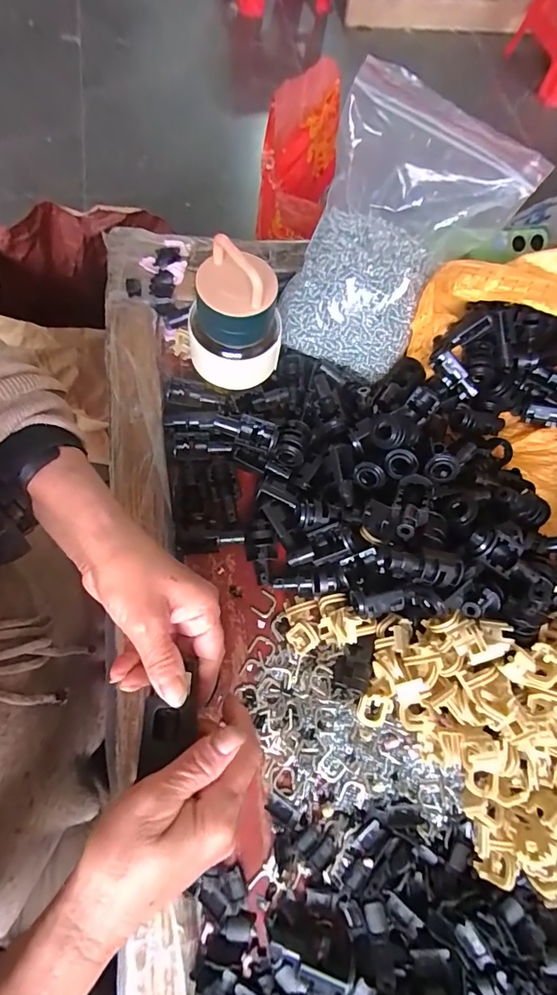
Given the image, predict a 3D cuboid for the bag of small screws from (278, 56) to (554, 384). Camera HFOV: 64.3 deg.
[{"bbox_3d":[0.097,-0.210,0.363,0.139,0.155,0.163,32,71,7],"label":"bag of small screws"}]

